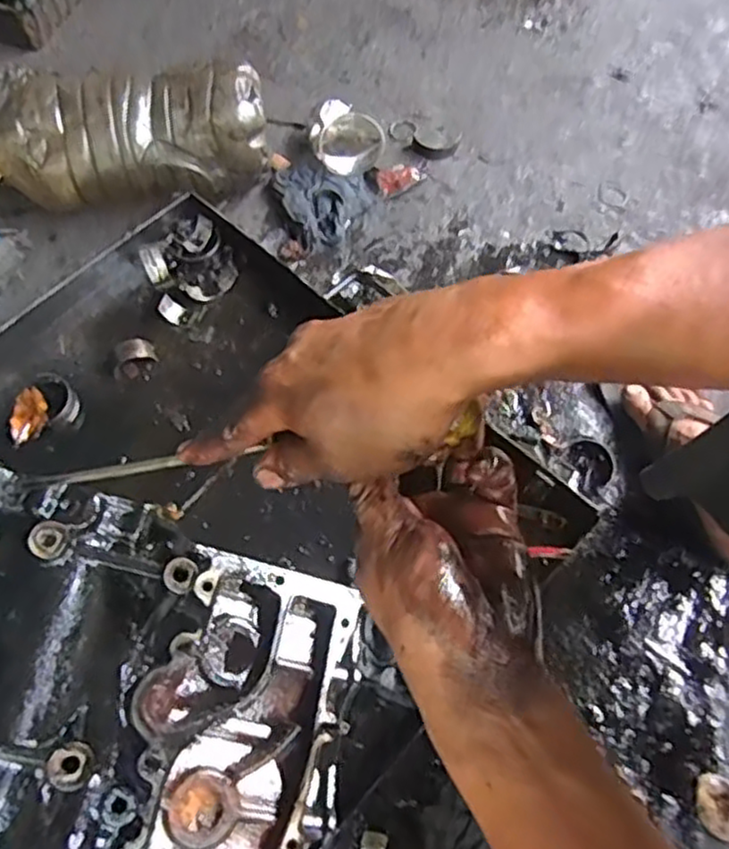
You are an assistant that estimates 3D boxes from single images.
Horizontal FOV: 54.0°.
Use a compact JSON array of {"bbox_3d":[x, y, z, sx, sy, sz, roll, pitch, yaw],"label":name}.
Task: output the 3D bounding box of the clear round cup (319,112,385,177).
[{"bbox_3d":[-0.019,-0.407,1.050,0.097,0.061,0.079,0,64,1],"label":"clear round cup"}]

